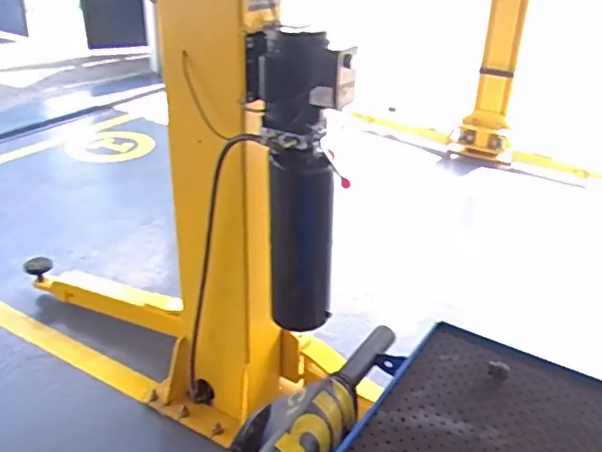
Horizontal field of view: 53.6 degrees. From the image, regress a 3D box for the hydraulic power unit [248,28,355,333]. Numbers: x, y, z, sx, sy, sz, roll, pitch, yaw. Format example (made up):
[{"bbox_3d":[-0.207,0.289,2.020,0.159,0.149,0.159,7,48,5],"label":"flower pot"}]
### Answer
[{"bbox_3d":[-0.005,-0.096,1.608,0.209,0.759,0.207,-7,28,-16],"label":"hydraulic power unit"}]

